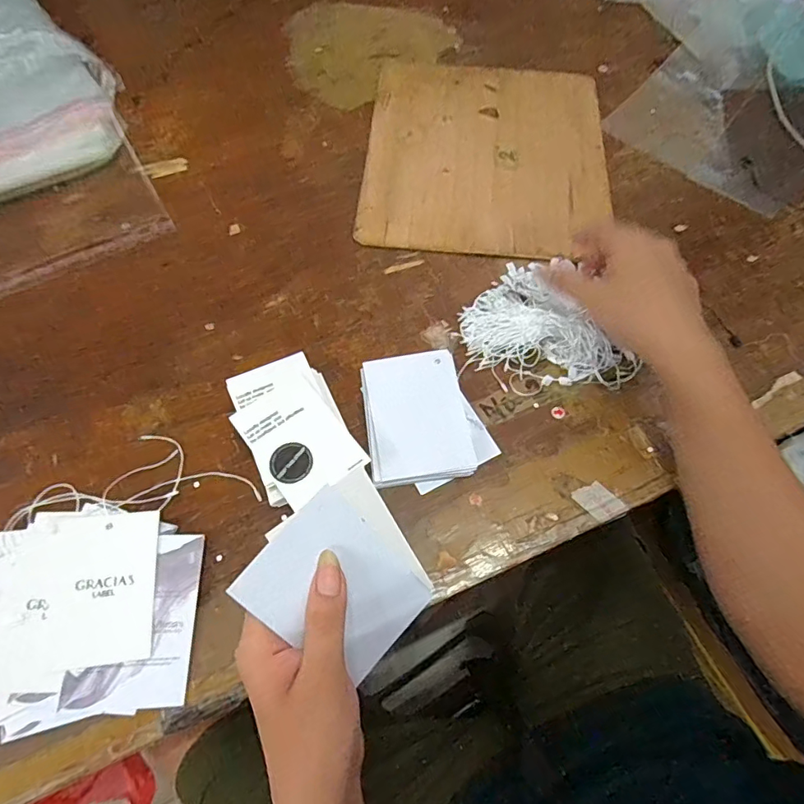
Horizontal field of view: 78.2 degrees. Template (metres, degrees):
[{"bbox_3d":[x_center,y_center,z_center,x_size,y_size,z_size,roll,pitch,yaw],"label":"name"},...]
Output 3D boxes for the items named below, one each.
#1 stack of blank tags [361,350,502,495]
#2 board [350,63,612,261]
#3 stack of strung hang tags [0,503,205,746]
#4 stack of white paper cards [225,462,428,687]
[{"bbox_3d":[0.014,0.012,0.380,0.090,0.013,0.105,-17,66,-10],"label":"stack of blank tags"},{"bbox_3d":[0.091,-0.271,0.528,0.249,0.008,0.288,5,64,1],"label":"board"},{"bbox_3d":[-0.203,0.130,0.314,0.135,0.019,0.126,-1,64,-2],"label":"stack of strung hang tags"},{"bbox_3d":[-0.027,0.095,0.271,0.084,0.009,0.097,-48,113,-15],"label":"stack of white paper cards"}]

